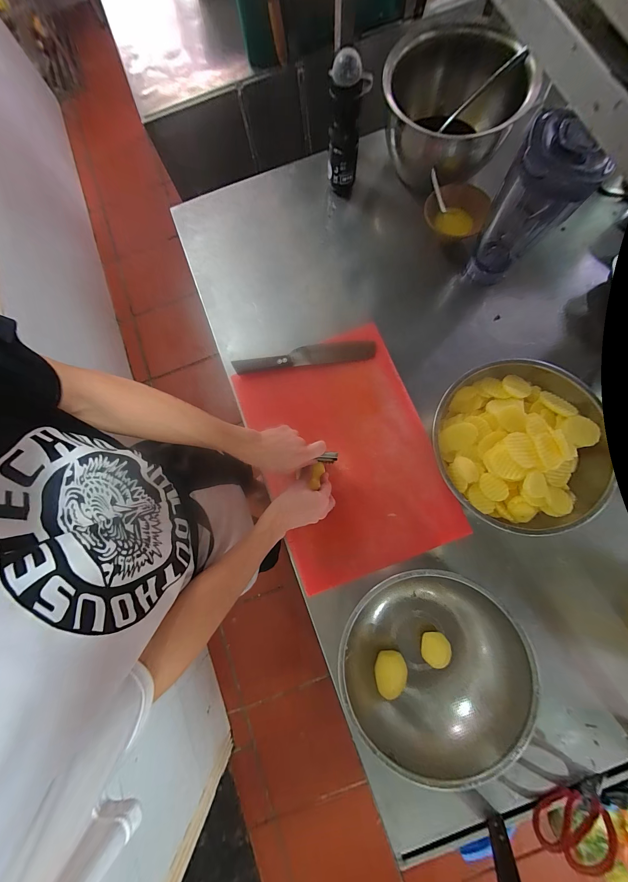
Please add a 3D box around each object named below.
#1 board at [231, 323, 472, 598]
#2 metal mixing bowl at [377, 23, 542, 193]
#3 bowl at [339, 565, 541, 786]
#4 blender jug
[{"bbox_3d":[0.061,0.023,0.612,0.343,0.024,0.475,-22,77,3],"label":"board"},{"bbox_3d":[0.337,-0.831,0.735,0.316,0.174,0.380,9,81,6],"label":"metal mixing bowl"},{"bbox_3d":[0.192,0.383,0.507,0.284,0.130,0.284,-1,80,4],"label":"bowl"},{"bbox_3d":[0.418,-0.449,0.584,0.132,0.275,0.127,30,79,7],"label":"blender jug"}]

